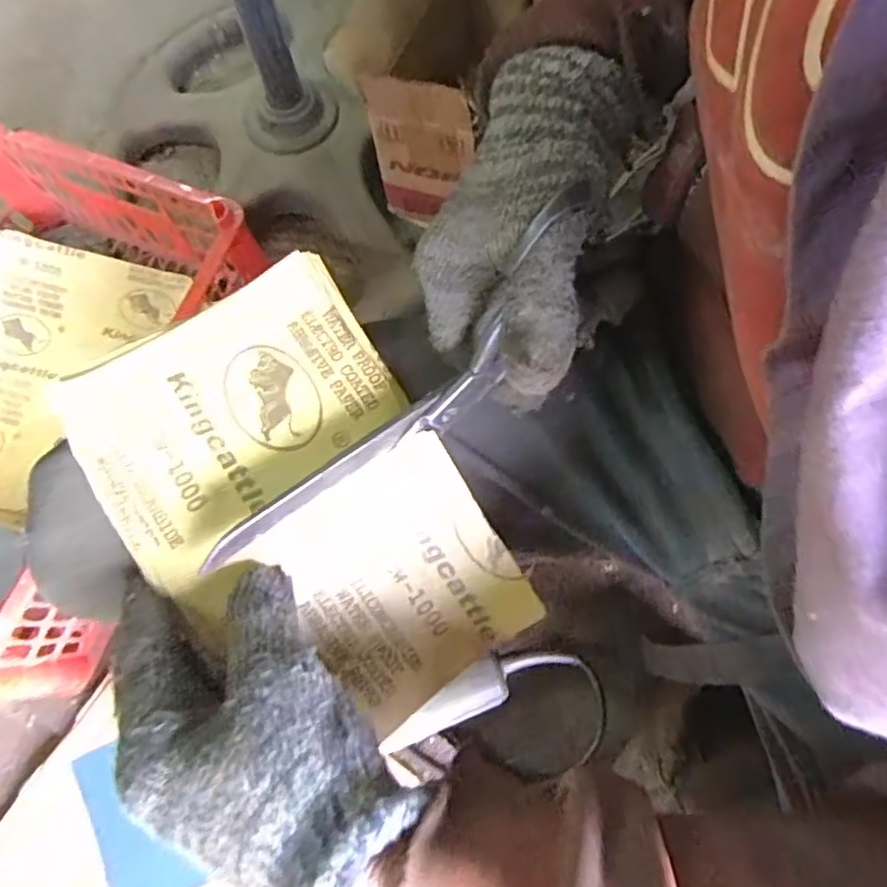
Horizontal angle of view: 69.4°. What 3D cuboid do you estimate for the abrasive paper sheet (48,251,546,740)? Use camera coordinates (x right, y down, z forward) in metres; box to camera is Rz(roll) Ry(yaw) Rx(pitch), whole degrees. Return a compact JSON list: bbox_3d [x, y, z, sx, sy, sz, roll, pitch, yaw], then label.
[{"bbox_3d":[-0.069,0.031,0.318,0.148,0.056,0.220,-32,76,-10],"label":"abrasive paper sheet"}]

